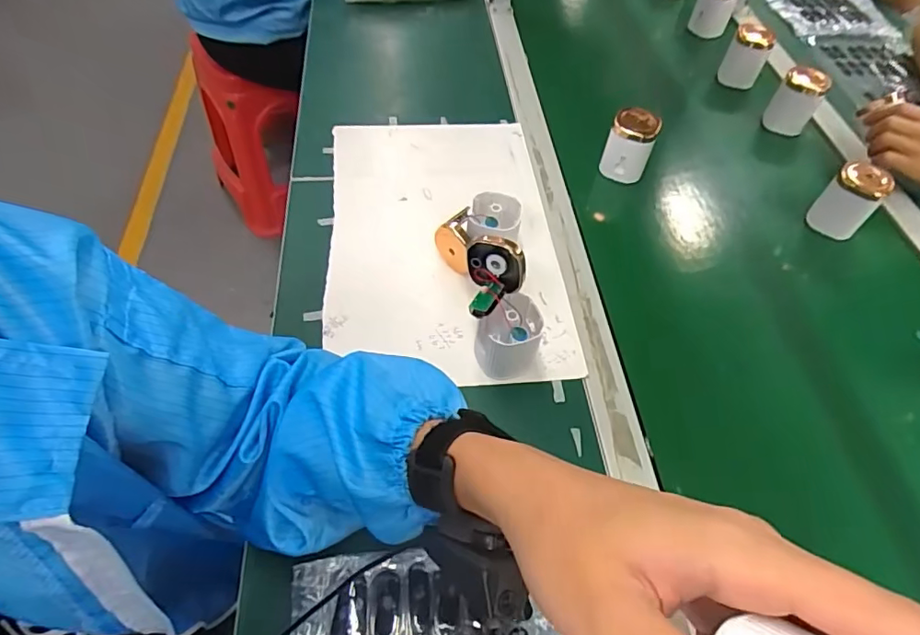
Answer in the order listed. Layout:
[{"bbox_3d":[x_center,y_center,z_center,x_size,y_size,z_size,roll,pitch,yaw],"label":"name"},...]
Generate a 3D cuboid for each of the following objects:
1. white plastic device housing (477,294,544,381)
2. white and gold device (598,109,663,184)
[{"bbox_3d":[0.044,0.021,0.492,0.056,0.069,0.056,2,55,-2],"label":"white plastic device housing"},{"bbox_3d":[0.214,-0.220,0.681,0.059,0.079,0.058,23,56,12],"label":"white and gold device"}]

